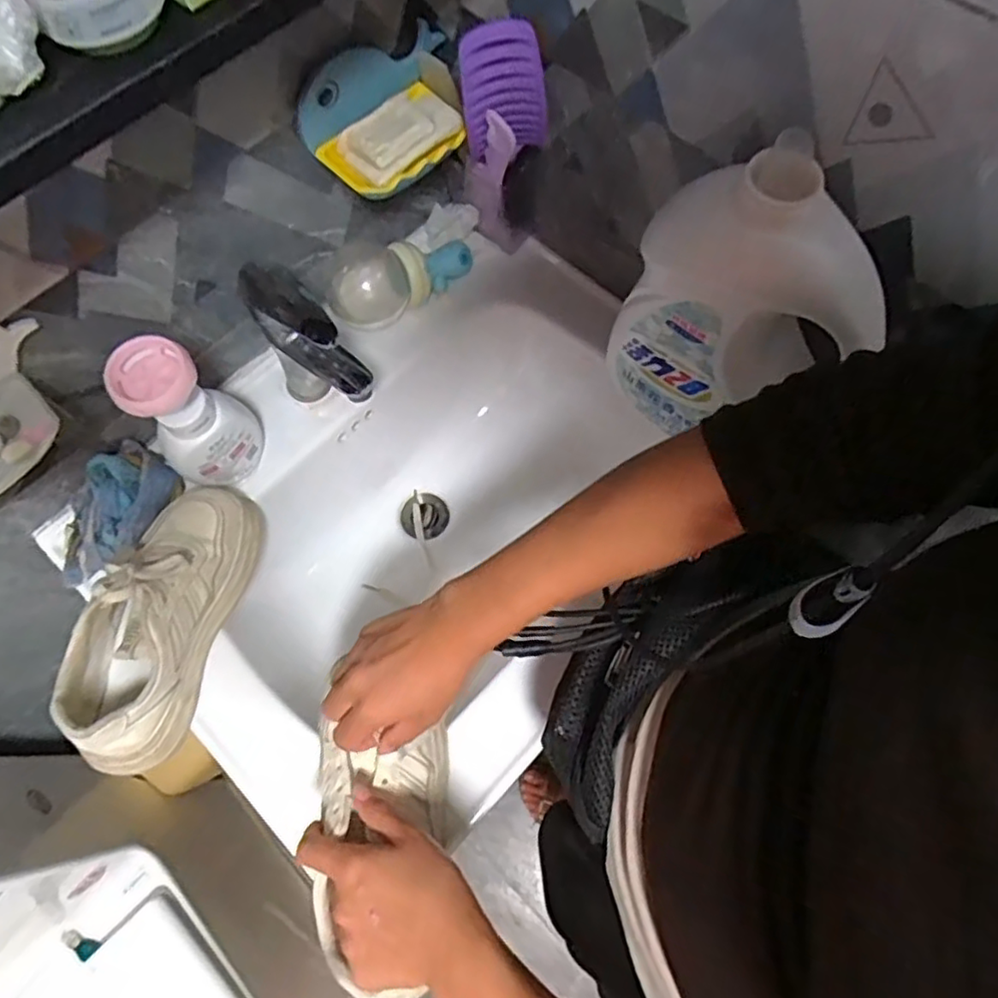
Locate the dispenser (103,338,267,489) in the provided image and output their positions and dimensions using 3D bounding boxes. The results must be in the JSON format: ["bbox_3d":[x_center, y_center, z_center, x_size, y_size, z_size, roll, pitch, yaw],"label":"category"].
[{"bbox_3d":[-0.271,-0.072,0.570,0.057,0.158,0.080,31,72,13],"label":"dispenser"}]

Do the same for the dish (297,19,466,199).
[{"bbox_3d":[-0.089,-0.333,0.557,0.149,0.064,0.082,-38,72,-13],"label":"dish"}]

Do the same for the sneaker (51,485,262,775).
[{"bbox_3d":[-0.290,0.095,0.544,0.086,0.103,0.245,10,68,6],"label":"sneaker"}]

